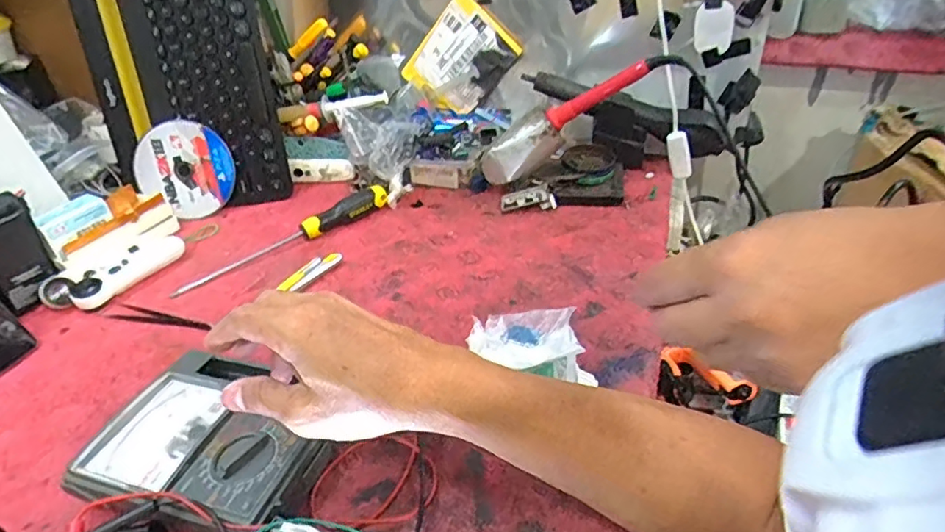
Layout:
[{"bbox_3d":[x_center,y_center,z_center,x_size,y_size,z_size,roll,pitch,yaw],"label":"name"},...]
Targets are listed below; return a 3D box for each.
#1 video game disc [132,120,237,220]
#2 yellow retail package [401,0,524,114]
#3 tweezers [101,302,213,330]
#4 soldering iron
[{"bbox_3d":[-0.341,-0.117,0.699,0.110,0.105,0.005,35,9,-11],"label":"video game disc"},{"bbox_3d":[-0.016,-0.272,0.768,0.114,0.137,0.019,48,30,5],"label":"yellow retail package"},{"bbox_3d":[-0.296,0.049,0.548,0.115,0.007,0.019,8,36,18],"label":"tweezers"},{"bbox_3d":[0.106,-0.160,0.635,0.233,0.045,0.060,-33,26,23],"label":"soldering iron"}]

